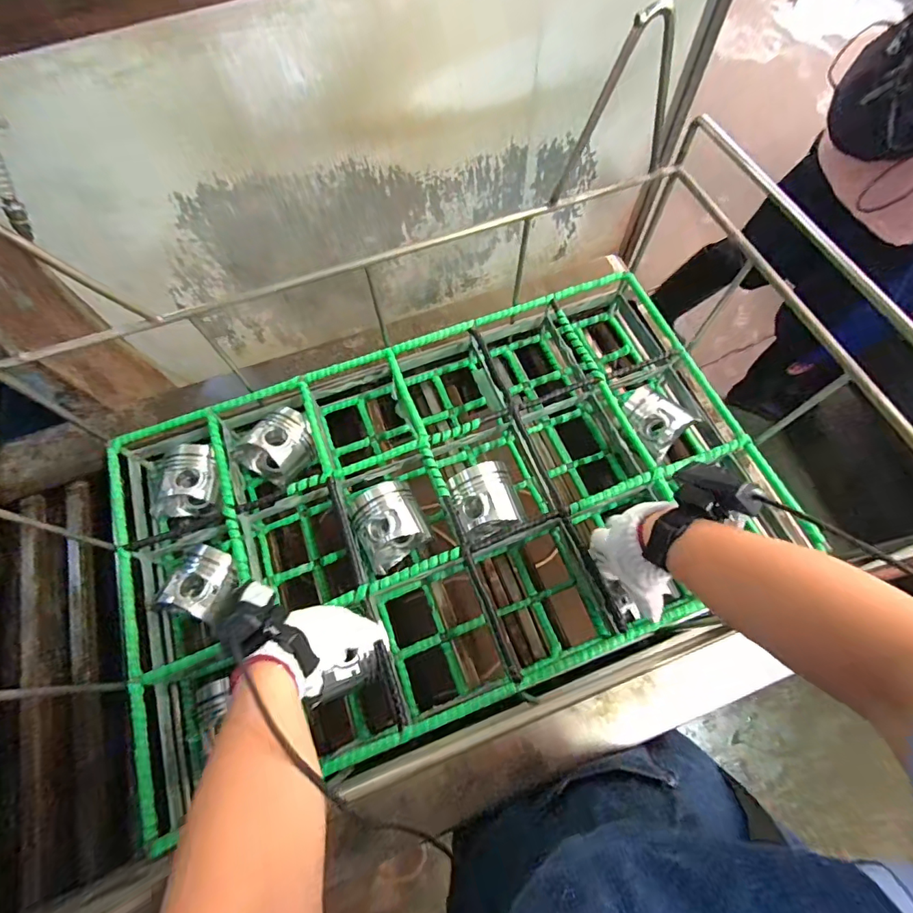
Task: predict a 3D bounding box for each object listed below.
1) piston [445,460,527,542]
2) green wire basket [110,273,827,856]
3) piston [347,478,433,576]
[{"bbox_3d":[0.038,0.063,0.620,0.082,0.084,0.089,-14,68,-4],"label":"piston"},{"bbox_3d":[-0.011,0.061,0.624,0.808,0.120,0.481,-21,68,-6],"label":"green wire basket"},{"bbox_3d":[-0.087,0.089,0.603,0.085,0.073,0.102,-27,69,-9],"label":"piston"}]

